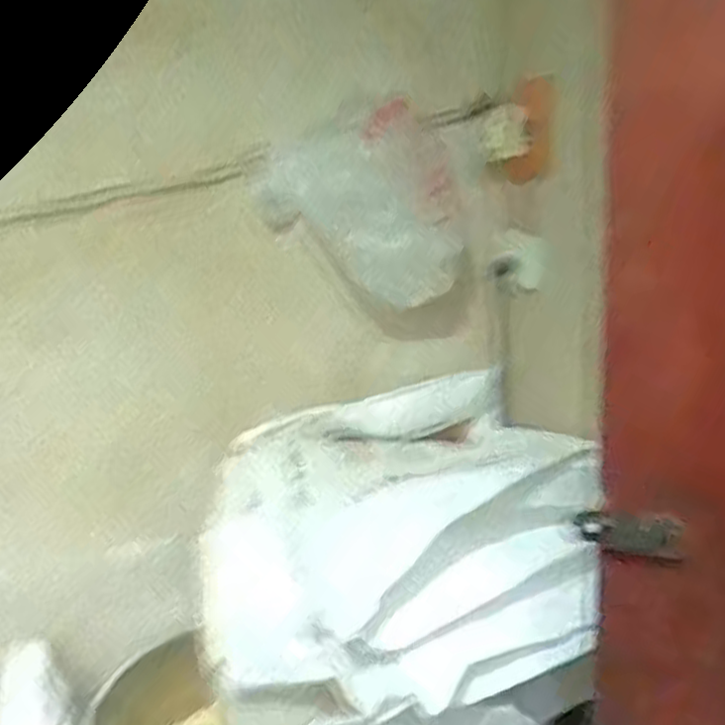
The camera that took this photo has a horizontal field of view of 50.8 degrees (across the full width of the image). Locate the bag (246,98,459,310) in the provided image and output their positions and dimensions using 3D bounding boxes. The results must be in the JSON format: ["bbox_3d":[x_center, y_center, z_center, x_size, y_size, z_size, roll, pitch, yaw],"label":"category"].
[{"bbox_3d":[-0.005,-0.249,1.248,0.318,0.310,0.096,-1,20,10],"label":"bag"}]

